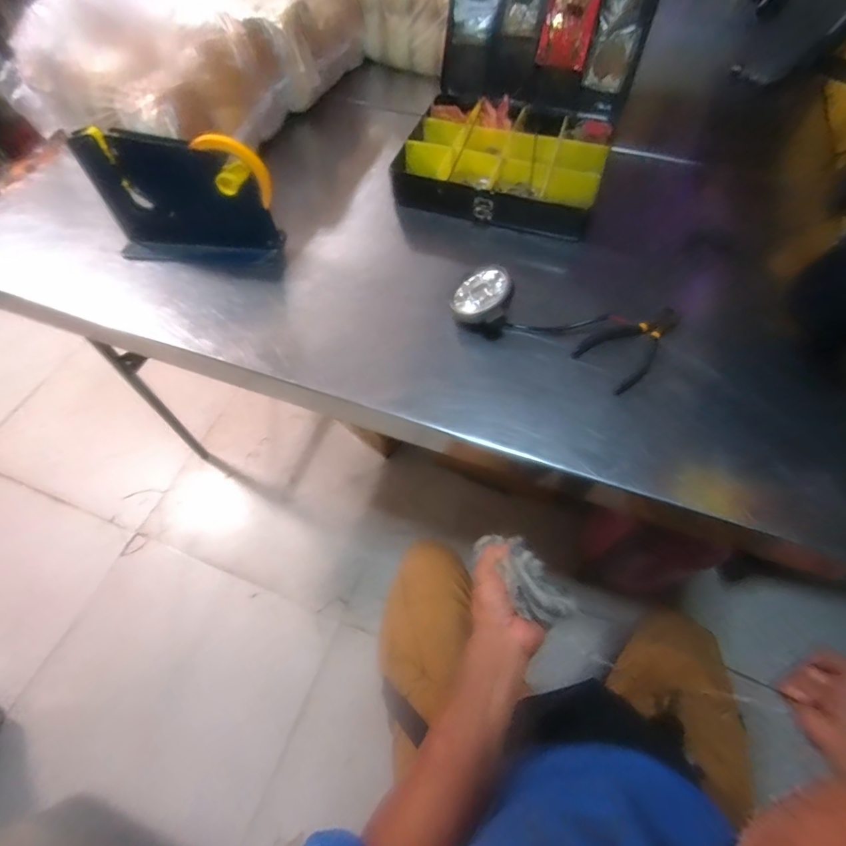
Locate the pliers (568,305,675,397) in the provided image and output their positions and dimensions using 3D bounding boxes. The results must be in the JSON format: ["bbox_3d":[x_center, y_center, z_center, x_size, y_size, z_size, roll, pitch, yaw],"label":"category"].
[{"bbox_3d":[0.254,-0.099,0.544,0.141,0.018,0.077,-37,65,-18],"label":"pliers"}]

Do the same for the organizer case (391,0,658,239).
[{"bbox_3d":[0.139,-0.495,0.642,0.304,0.255,0.352,17,62,11],"label":"organizer case"}]

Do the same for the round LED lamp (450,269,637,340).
[{"bbox_3d":[0.136,-0.155,0.559,0.203,0.051,0.093,-7,60,-2],"label":"round LED lamp"}]

